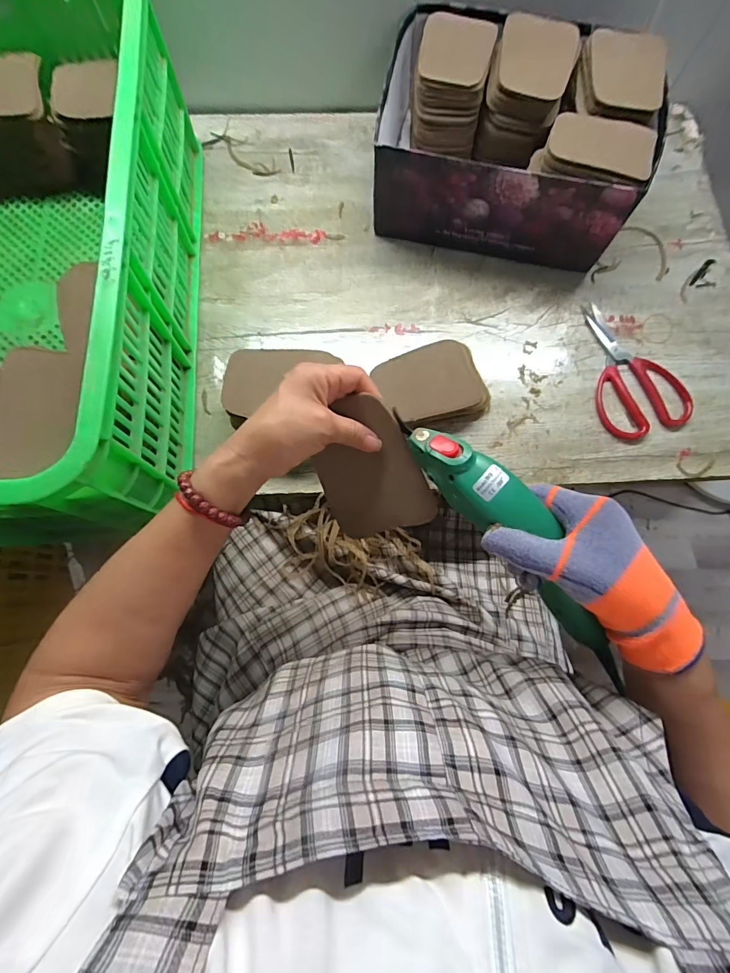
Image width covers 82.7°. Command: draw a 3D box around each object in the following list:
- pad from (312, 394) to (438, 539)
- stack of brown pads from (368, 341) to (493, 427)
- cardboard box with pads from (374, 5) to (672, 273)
[{"bbox_3d":[0.001,-0.014,0.349,0.087,0.006,0.112,-17,99,25],"label":"pad"},{"bbox_3d":[0.080,-0.119,0.504,0.120,0.036,0.098,-17,76,-3],"label":"stack of brown pads"},{"bbox_3d":[0.186,-0.444,0.533,0.308,0.131,0.241,10,76,4],"label":"cardboard box with pads"}]

